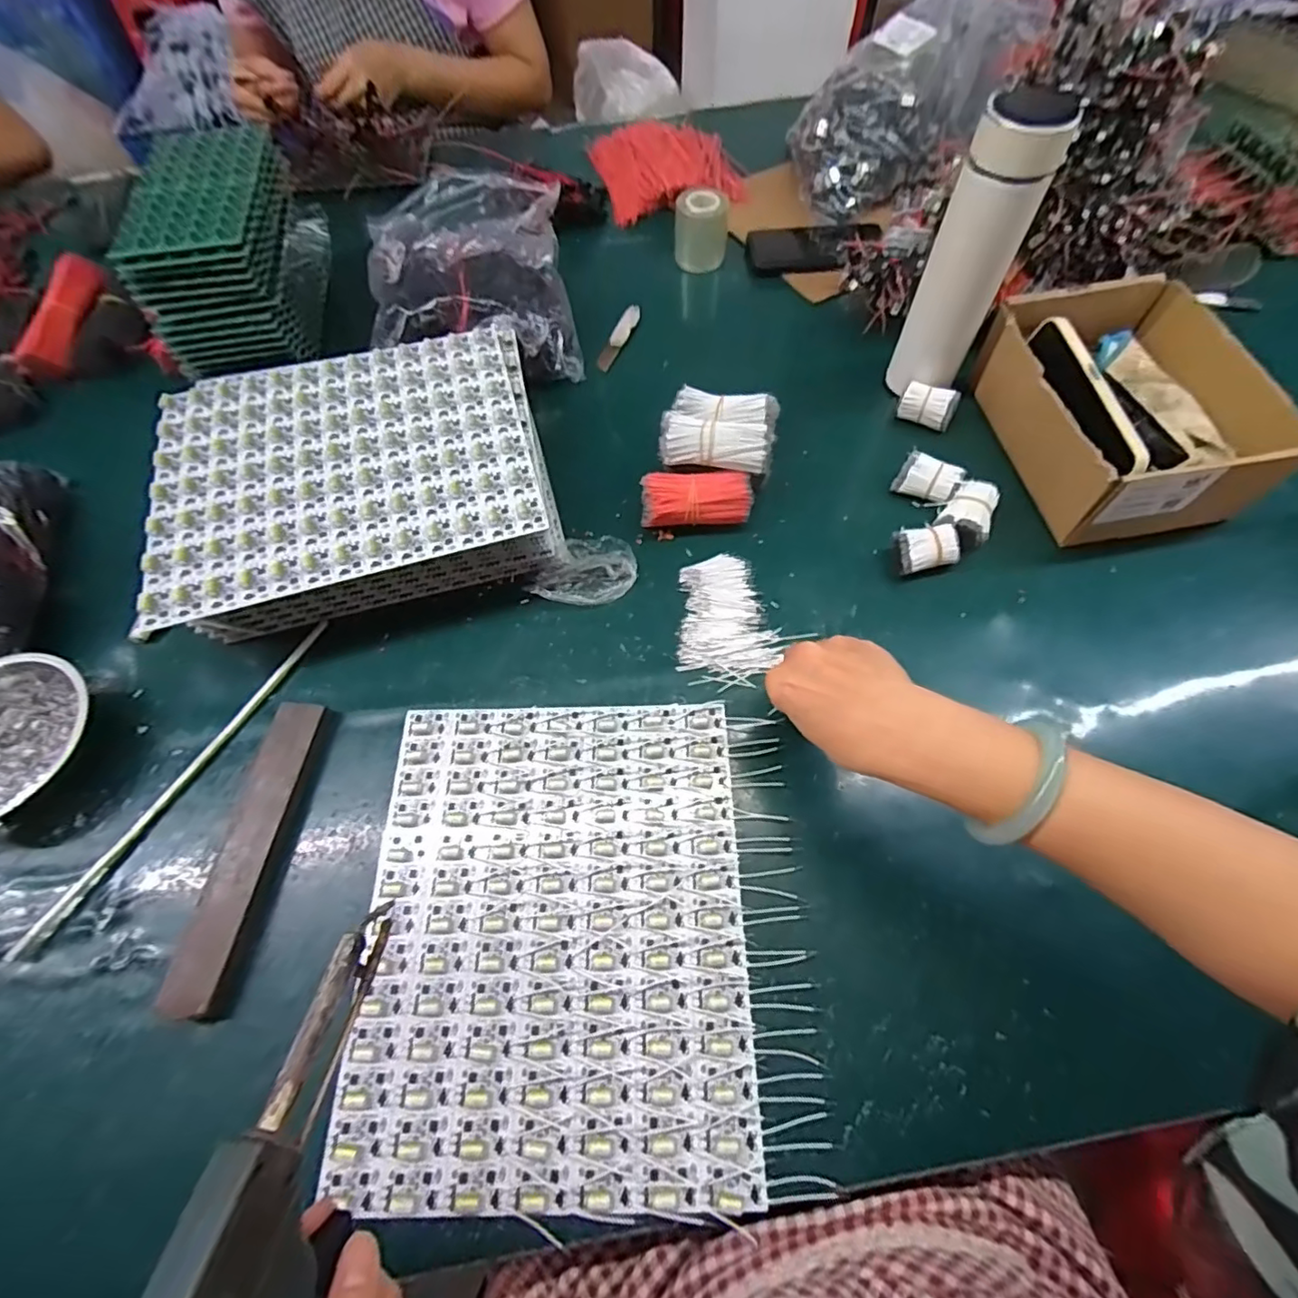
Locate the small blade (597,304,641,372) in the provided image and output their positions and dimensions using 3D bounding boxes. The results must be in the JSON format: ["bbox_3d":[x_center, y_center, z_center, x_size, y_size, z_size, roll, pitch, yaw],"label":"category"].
[{"bbox_3d":[-0.032,-0.337,0.632,0.017,0.009,0.109,18,65,10],"label":"small blade"}]

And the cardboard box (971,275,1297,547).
[{"bbox_3d":[0.404,-0.209,0.499,0.162,0.087,0.209,-7,63,-3],"label":"cardboard box"}]

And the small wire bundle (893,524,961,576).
[{"bbox_3d":[0.227,-0.082,0.483,0.047,0.027,0.034,-10,63,-4],"label":"small wire bundle"}]

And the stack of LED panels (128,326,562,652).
[{"bbox_3d":[-0.235,-0.137,0.490,0.291,0.076,0.231,-14,64,-6],"label":"stack of LED panels"}]

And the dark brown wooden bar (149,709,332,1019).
[{"bbox_3d":[-0.269,0.134,0.397,0.036,0.020,0.198,6,63,4],"label":"dark brown wooden bar"}]

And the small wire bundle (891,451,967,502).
[{"bbox_3d":[0.246,-0.149,0.517,0.049,0.028,0.029,25,66,13],"label":"small wire bundle"}]

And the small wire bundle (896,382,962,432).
[{"bbox_3d":[0.263,-0.228,0.551,0.052,0.029,0.027,13,64,7],"label":"small wire bundle"}]

